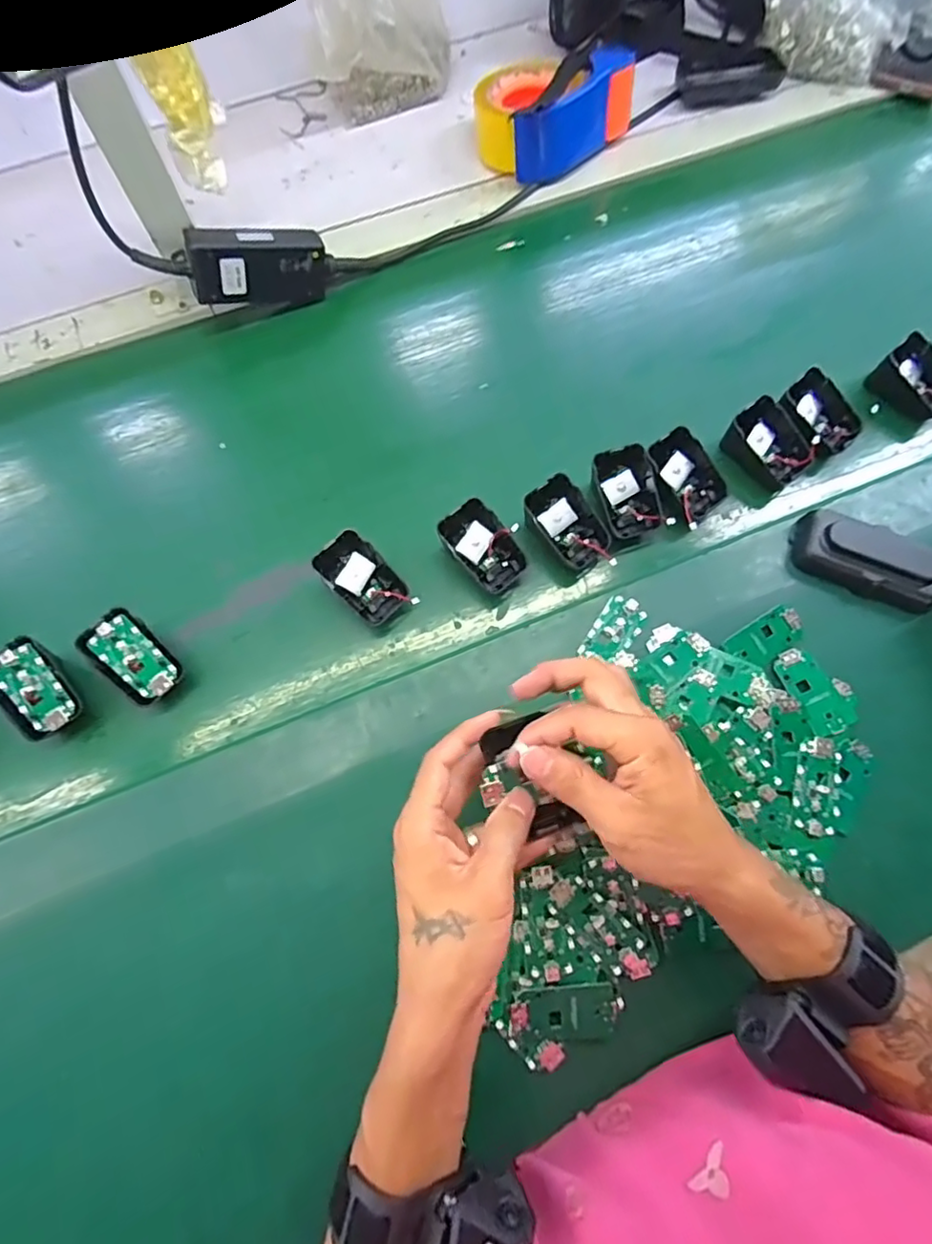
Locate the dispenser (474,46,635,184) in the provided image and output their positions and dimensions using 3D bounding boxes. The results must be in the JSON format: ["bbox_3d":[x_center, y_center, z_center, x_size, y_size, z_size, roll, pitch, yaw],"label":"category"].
[{"bbox_3d":[0.080,-0.518,0.592,0.140,0.069,0.113,-32,74,-9],"label":"dispenser"}]

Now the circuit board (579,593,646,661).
[{"bbox_3d":[0.111,0.006,0.438,0.031,0.005,0.057,33,75,11],"label":"circuit board"}]

